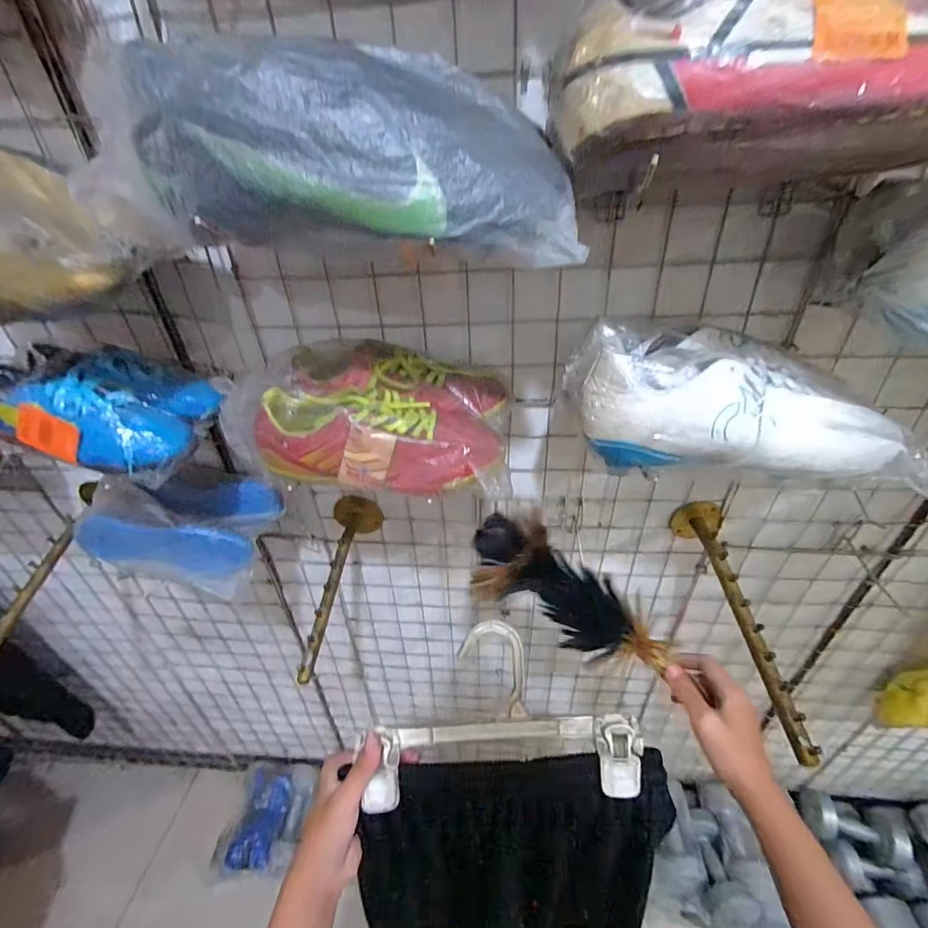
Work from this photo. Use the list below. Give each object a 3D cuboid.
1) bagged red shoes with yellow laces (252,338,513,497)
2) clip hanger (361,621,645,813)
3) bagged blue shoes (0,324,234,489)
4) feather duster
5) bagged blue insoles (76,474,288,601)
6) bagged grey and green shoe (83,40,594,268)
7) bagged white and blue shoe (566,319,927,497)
[{"bbox_3d":[-0.069,-0.051,0.426,0.226,0.088,0.136,5,37,11],"label":"bagged red shoes with yellow laces"},{"bbox_3d":[0.034,0.218,0.398,0.230,0.027,0.141,-3,75,1],"label":"clip hanger"},{"bbox_3d":[-0.371,-0.073,0.437,0.209,0.107,0.124,4,37,9],"label":"bagged blue shoes"},{"bbox_3d":[0.101,0.133,0.432,0.219,0.067,0.052,35,41,-3],"label":"feather duster"},{"bbox_3d":[-0.344,0.073,0.554,0.189,0.125,0.105,3,37,8],"label":"bagged blue insoles"},{"bbox_3d":[-0.089,-0.197,0.285,0.315,0.108,0.096,6,37,12],"label":"bagged grey and green shoe"},{"bbox_3d":[0.225,-0.058,0.380,0.254,0.089,0.121,3,37,8],"label":"bagged white and blue shoe"}]

